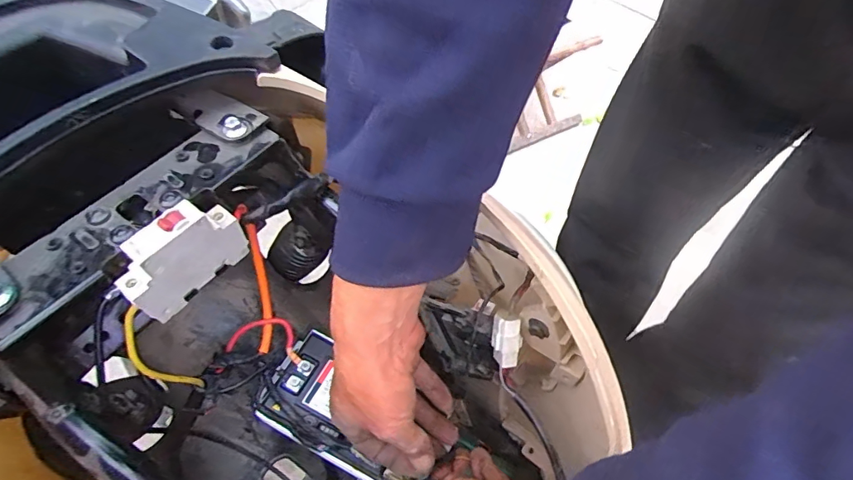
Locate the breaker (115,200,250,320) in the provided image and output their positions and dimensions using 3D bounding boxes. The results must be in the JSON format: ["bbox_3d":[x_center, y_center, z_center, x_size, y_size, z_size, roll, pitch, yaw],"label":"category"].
[{"bbox_3d":[-0.154,0.010,0.302,0.017,0.064,0.077,34,56,20],"label":"breaker"}]

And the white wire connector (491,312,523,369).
[{"bbox_3d":[0.064,0.081,0.382,0.022,0.046,0.013,-3,12,-8],"label":"white wire connector"}]

